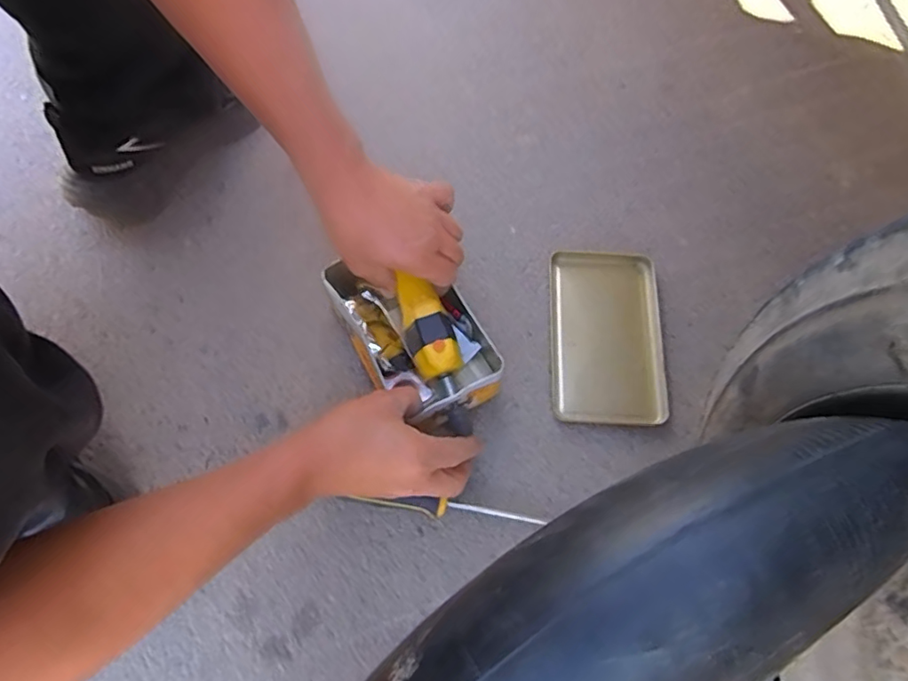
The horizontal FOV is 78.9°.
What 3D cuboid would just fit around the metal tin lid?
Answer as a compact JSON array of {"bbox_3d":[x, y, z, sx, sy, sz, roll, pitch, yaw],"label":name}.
[{"bbox_3d":[0.144,-0.008,0.527,0.101,0.012,0.173,3,68,0],"label":"metal tin lid"}]

